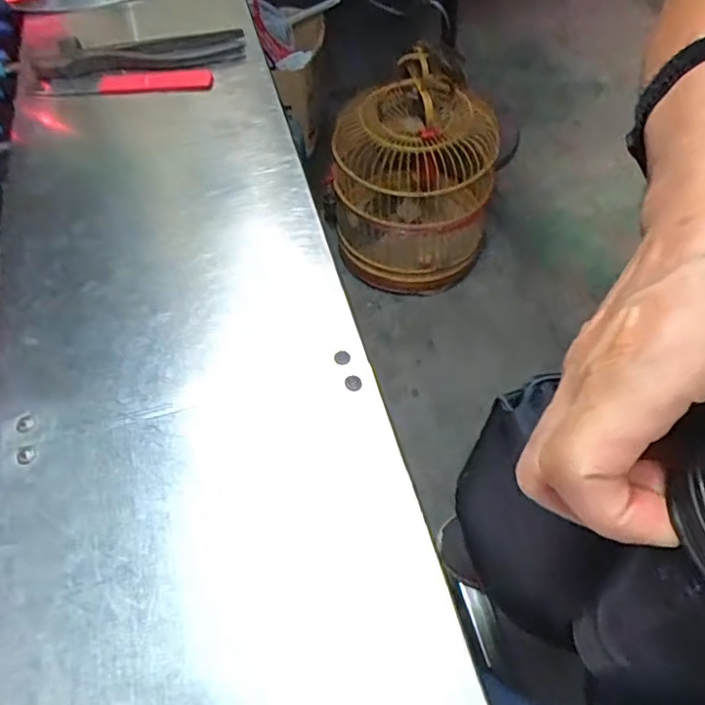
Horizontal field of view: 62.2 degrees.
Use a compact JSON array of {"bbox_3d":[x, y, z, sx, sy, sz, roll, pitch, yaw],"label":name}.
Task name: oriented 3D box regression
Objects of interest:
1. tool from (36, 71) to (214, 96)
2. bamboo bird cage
[{"bbox_3d":[-0.207,-0.248,0.538,0.158,0.008,0.025,-1,55,1],"label":"tool"},{"bbox_3d":[0.121,-0.363,1.230,0.334,0.408,0.277,-3,56,-2],"label":"bamboo bird cage"}]

